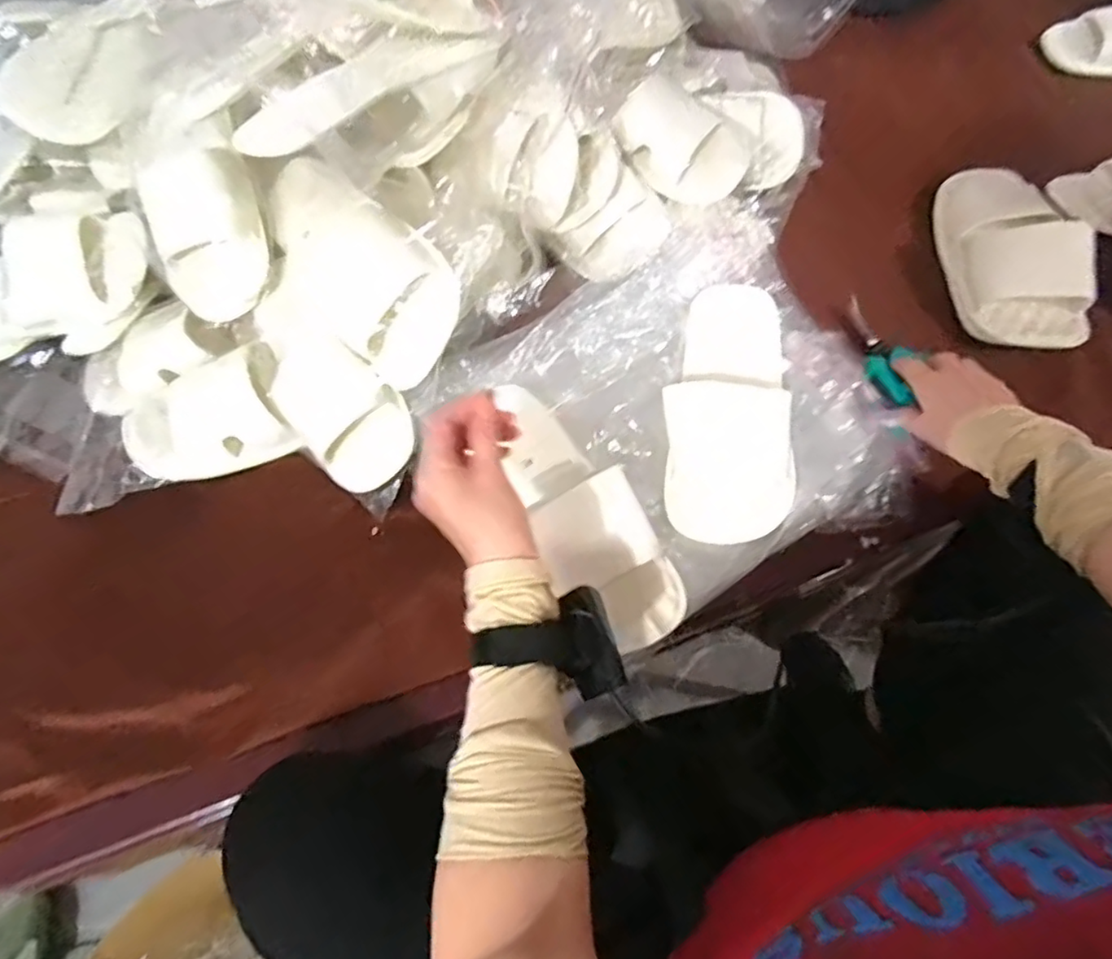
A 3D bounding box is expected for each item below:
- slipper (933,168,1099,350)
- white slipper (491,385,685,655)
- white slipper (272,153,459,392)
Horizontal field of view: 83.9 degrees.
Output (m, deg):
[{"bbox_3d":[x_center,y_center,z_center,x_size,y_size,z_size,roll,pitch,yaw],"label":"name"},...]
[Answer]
[{"bbox_3d":[0.477,-0.247,0.645,0.104,0.067,0.251,3,63,4],"label":"slipper"},{"bbox_3d":[0.016,0.025,0.537,0.092,0.072,0.253,-30,73,-12],"label":"white slipper"},{"bbox_3d":[-0.175,-0.199,0.537,0.237,0.062,0.126,47,114,18],"label":"white slipper"}]

